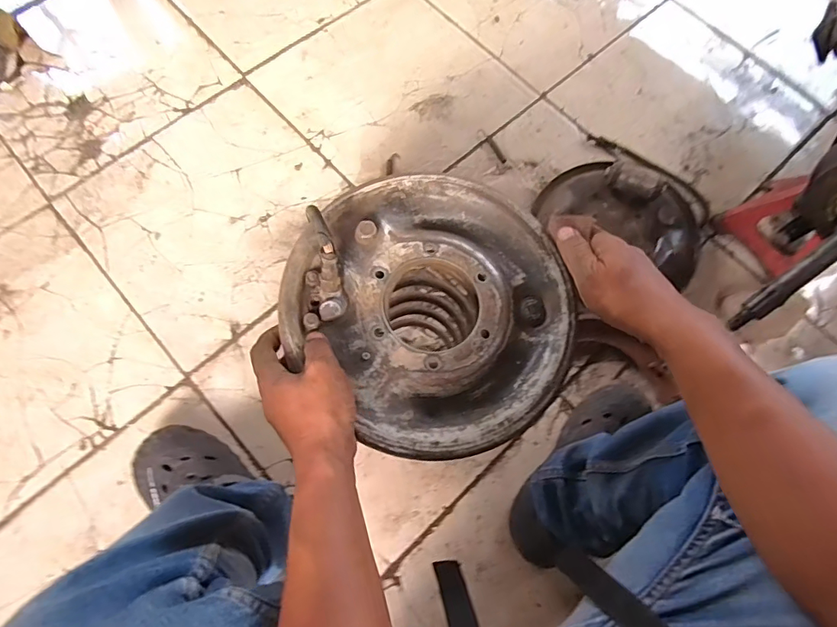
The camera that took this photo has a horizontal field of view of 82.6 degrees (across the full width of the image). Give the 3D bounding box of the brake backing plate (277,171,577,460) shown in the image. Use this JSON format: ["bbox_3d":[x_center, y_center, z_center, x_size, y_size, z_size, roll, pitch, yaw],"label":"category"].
[{"bbox_3d":[0.017,-0.012,0.447,0.252,0.055,0.259,0,75,-2],"label":"brake backing plate"}]

